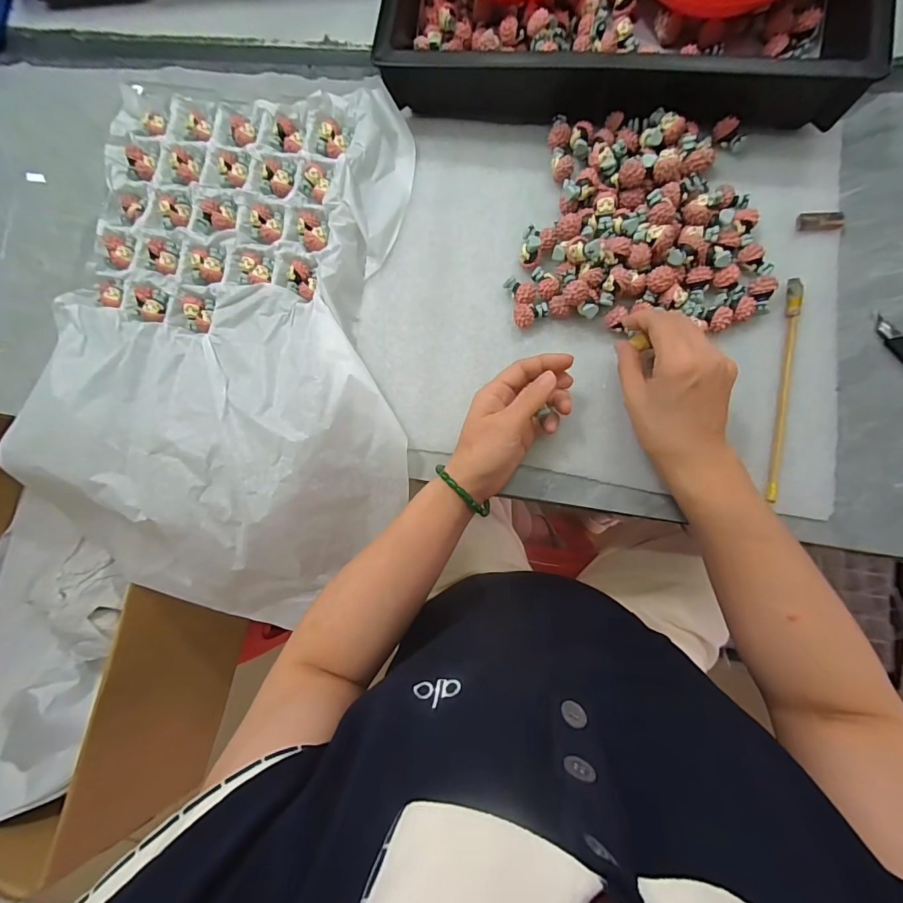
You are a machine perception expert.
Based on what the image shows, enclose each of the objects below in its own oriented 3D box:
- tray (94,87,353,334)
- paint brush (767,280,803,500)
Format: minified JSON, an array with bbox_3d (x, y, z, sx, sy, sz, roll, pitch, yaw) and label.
[{"bbox_3d":[-0.221,-0.224,0.397,0.238,0.036,0.228,10,86,7],"label":"tray"},{"bbox_3d":[0.267,-0.052,0.332,0.010,0.008,0.179,10,86,7],"label":"paint brush"}]

